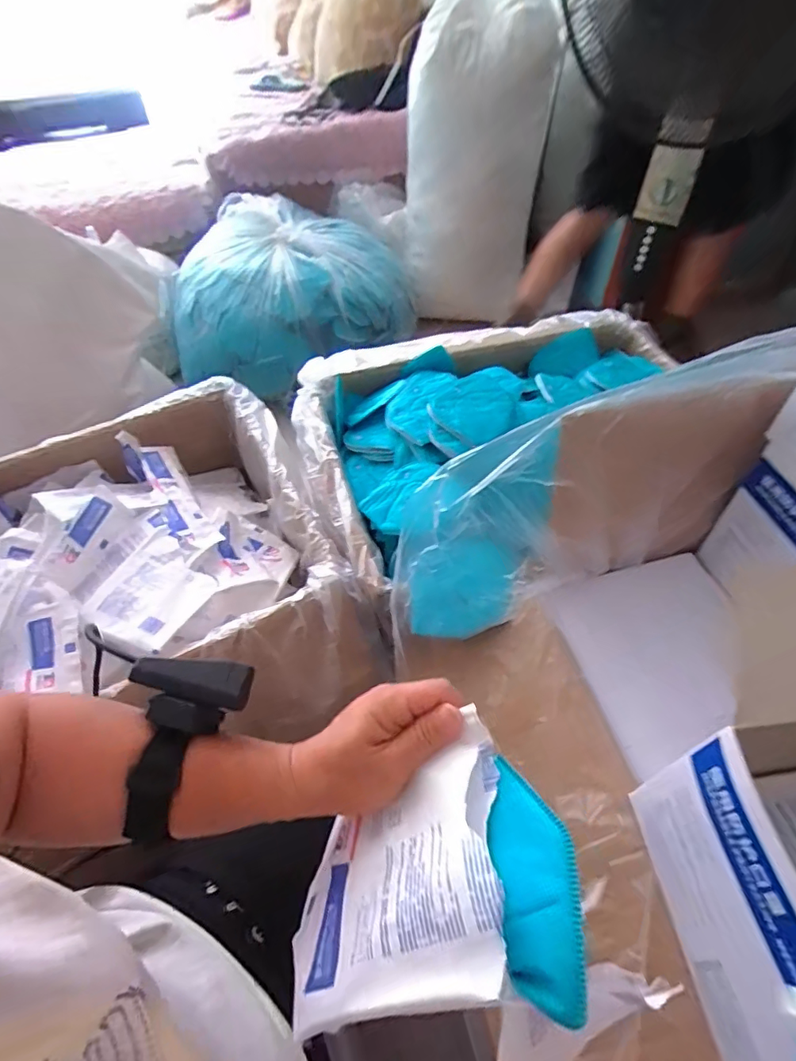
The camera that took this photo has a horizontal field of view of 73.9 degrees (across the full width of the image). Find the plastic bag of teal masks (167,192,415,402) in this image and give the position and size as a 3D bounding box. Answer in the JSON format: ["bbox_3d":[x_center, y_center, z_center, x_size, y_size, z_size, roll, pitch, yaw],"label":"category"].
[{"bbox_3d":[-0.309,-0.682,1.541,0.703,0.390,0.351,-15,53,-10],"label":"plastic bag of teal masks"}]

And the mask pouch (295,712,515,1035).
[{"bbox_3d":[-0.005,0.186,0.284,0.144,0.015,0.116,-36,30,24],"label":"mask pouch"}]

